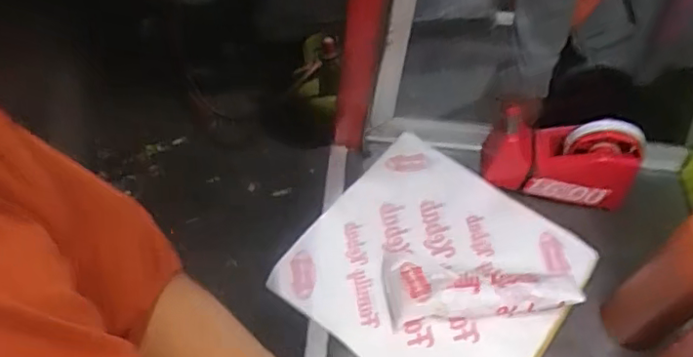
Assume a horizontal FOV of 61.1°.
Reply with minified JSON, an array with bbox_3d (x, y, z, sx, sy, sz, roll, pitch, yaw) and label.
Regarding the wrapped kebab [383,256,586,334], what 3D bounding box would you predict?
[{"bbox_3d":[0.131,0.101,0.581,0.187,0.037,0.073,-5,57,-6],"label":"wrapped kebab"}]

